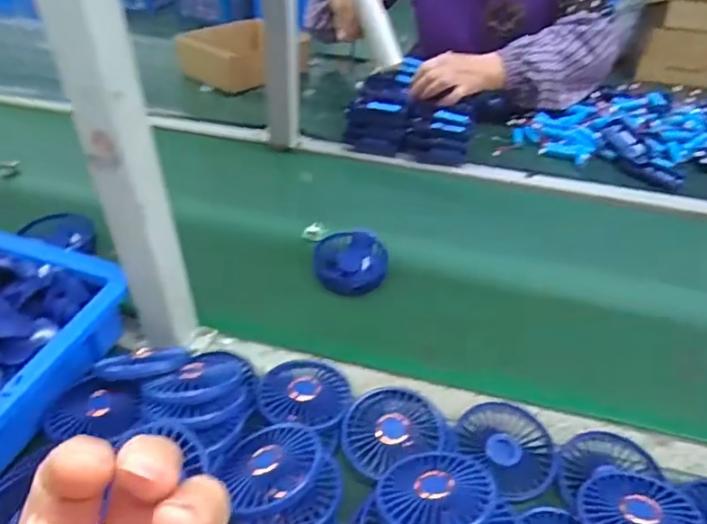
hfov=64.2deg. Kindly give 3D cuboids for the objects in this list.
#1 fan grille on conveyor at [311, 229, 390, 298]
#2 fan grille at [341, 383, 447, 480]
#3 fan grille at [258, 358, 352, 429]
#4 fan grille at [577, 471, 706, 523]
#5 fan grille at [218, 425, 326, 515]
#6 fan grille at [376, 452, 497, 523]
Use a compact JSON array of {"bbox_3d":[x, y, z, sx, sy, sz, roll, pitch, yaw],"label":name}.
[{"bbox_3d":[-0.003,-0.002,0.684,0.086,0.029,0.094,0,39,-3],"label":"fan grille on conveyor"},{"bbox_3d":[0.036,0.145,0.501,0.088,0.017,0.076,-7,40,-11],"label":"fan grille"},{"bbox_3d":[-0.046,0.118,0.533,0.083,0.011,0.088,-2,39,-5],"label":"fan grille"},{"bbox_3d":[0.221,0.196,0.436,0.083,0.018,0.086,-19,28,-21],"label":"fan grille"},{"bbox_3d":[-0.067,0.164,0.459,0.077,0.029,0.083,1,39,-1],"label":"fan grille"},{"bbox_3d":[0.062,0.172,0.427,0.085,0.009,0.079,-8,25,4],"label":"fan grille"}]

